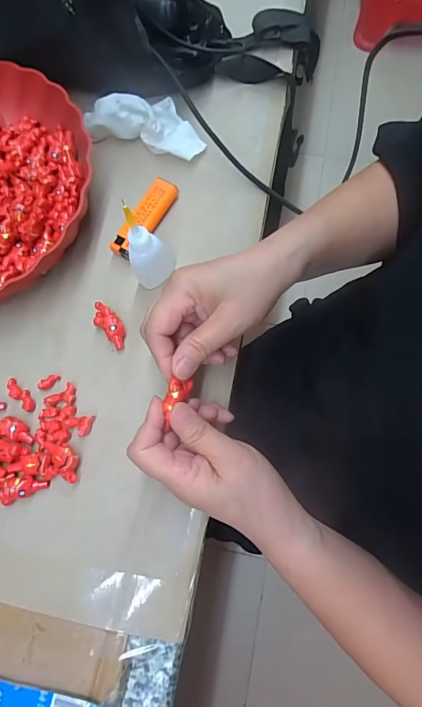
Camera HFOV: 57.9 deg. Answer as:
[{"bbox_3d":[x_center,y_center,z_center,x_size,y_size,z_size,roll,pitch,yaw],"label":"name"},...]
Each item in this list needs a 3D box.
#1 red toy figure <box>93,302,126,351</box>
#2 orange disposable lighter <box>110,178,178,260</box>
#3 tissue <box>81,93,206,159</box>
[{"bbox_3d":[-0.085,-0.023,0.323,0.018,0.012,0.042,-42,77,-9],"label":"red toy figure"},{"bbox_3d":[-0.059,-0.121,0.347,0.023,0.019,0.079,33,78,10],"label":"orange disposable lighter"},{"bbox_3d":[-0.065,-0.220,0.364,0.120,0.035,0.043,15,76,6],"label":"tissue"}]

